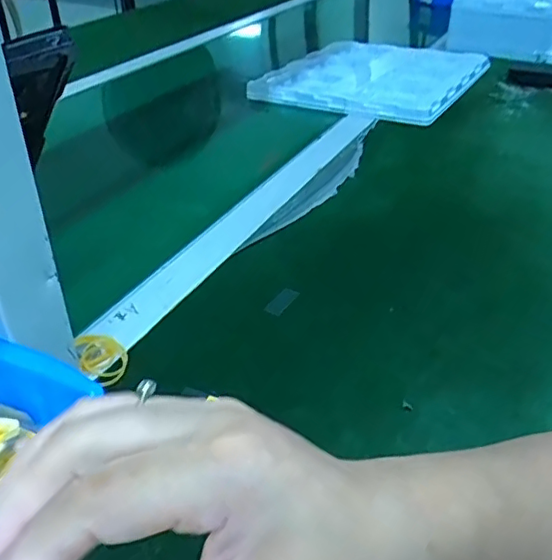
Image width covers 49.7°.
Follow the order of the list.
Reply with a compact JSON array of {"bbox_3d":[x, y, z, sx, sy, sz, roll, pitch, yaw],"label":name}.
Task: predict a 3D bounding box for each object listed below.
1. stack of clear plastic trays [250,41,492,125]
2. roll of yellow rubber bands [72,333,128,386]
[{"bbox_3d":[0.141,-0.303,0.886,0.287,0.037,0.275,18,37,28],"label":"stack of clear plastic trays"},{"bbox_3d":[-0.119,0.051,0.408,0.030,0.012,0.049,-17,38,-23],"label":"roll of yellow rubber bands"}]

